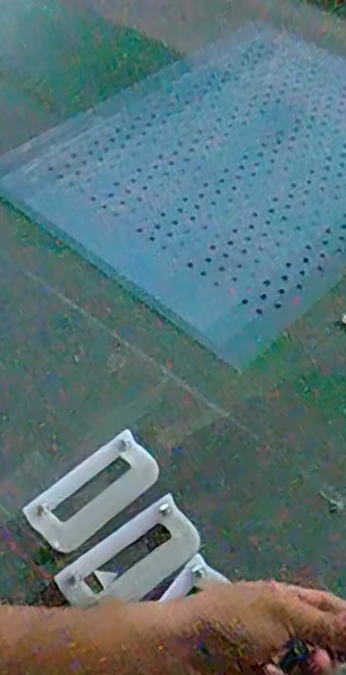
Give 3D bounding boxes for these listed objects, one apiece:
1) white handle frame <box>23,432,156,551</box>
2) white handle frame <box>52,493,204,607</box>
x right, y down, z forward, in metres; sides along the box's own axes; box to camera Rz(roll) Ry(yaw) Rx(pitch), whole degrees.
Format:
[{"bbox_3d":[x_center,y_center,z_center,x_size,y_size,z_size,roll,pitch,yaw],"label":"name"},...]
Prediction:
[{"bbox_3d":[-0.072,0.143,0.620,0.124,0.010,0.057,-36,76,-23],"label":"white handle frame"},{"bbox_3d":[-0.036,0.195,0.581,0.122,0.020,0.058,-27,58,-24],"label":"white handle frame"}]

